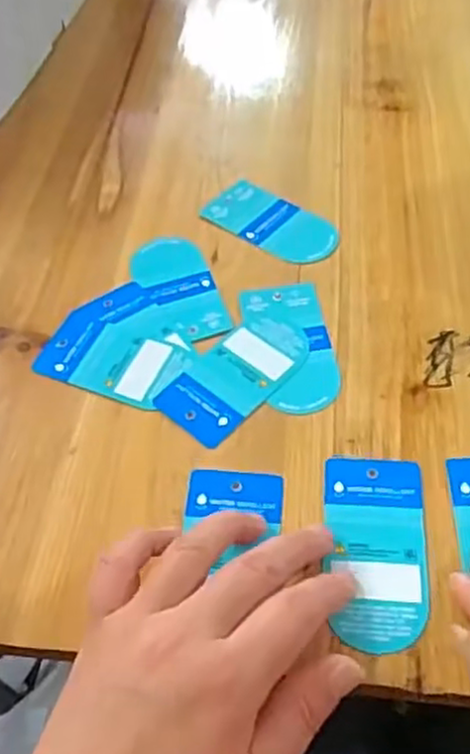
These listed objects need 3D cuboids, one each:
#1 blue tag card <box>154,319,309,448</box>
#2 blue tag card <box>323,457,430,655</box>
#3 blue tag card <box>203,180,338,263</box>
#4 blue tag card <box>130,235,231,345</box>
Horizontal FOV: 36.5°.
[{"bbox_3d":[0.001,-0.002,0.397,0.047,0.004,0.090,35,62,27],"label":"blue tag card"},{"bbox_3d":[0.067,0.079,0.332,0.046,0.004,0.093,-1,53,3],"label":"blue tag card"},{"bbox_3d":[0.025,-0.104,0.475,0.093,0.004,0.049,32,61,25],"label":"blue tag card"},{"bbox_3d":[-0.035,-0.057,0.445,0.044,0.004,0.096,-18,54,-10],"label":"blue tag card"}]

